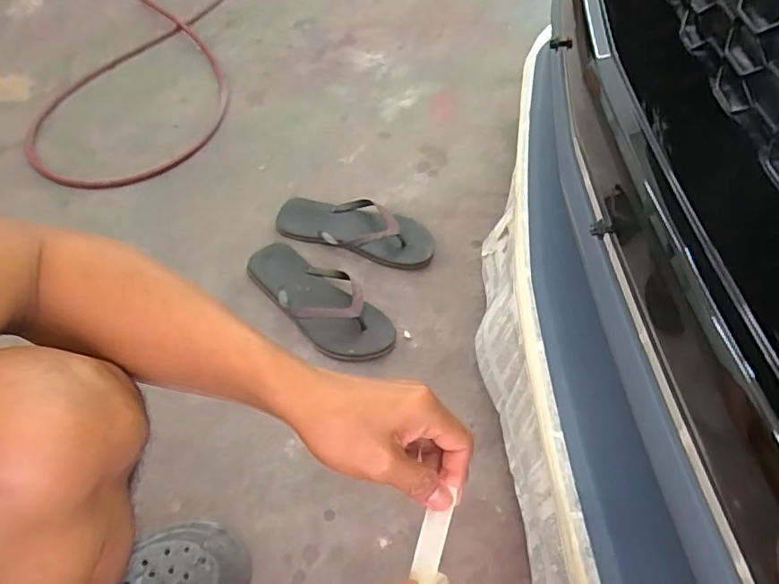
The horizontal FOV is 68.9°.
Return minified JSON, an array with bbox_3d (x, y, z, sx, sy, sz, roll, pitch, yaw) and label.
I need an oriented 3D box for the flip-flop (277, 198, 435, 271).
[{"bbox_3d":[-0.054,-0.110,0.941,0.263,0.042,0.102,16,54,12],"label":"flip-flop"}]

